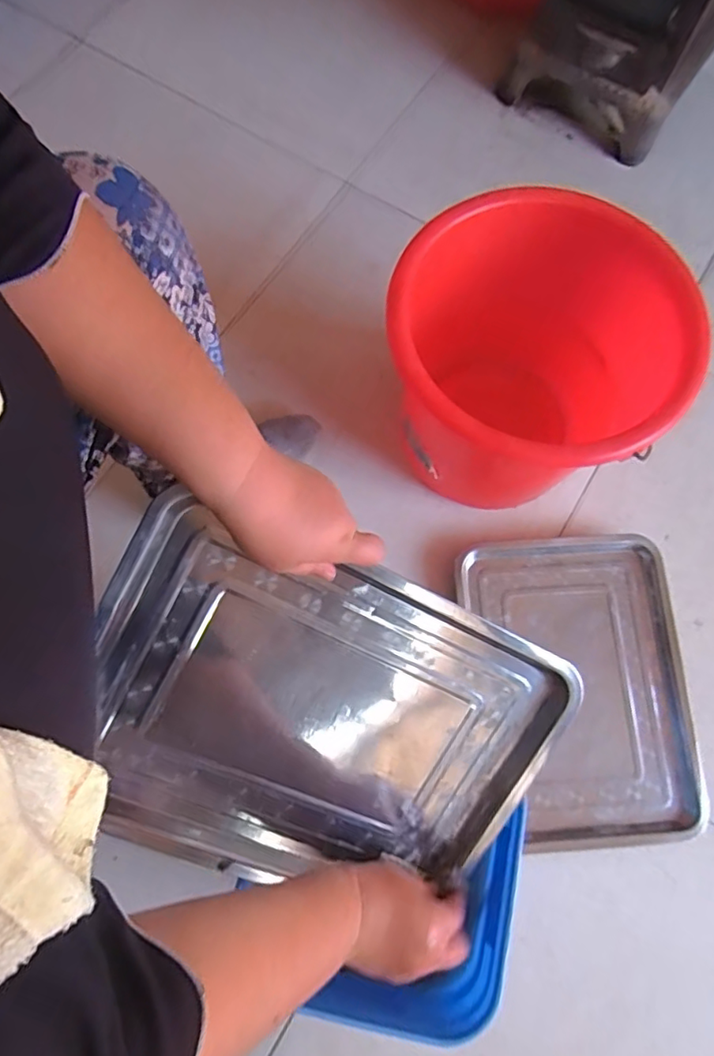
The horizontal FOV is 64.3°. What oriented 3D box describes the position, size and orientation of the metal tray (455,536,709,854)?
[{"bbox_3d":[0.298,0.204,0.750,0.280,0.035,0.381,-6,76,-3],"label":"metal tray"}]

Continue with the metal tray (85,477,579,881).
[{"bbox_3d":[-0.026,0.164,0.474,0.380,0.033,0.269,22,97,-13],"label":"metal tray"}]

